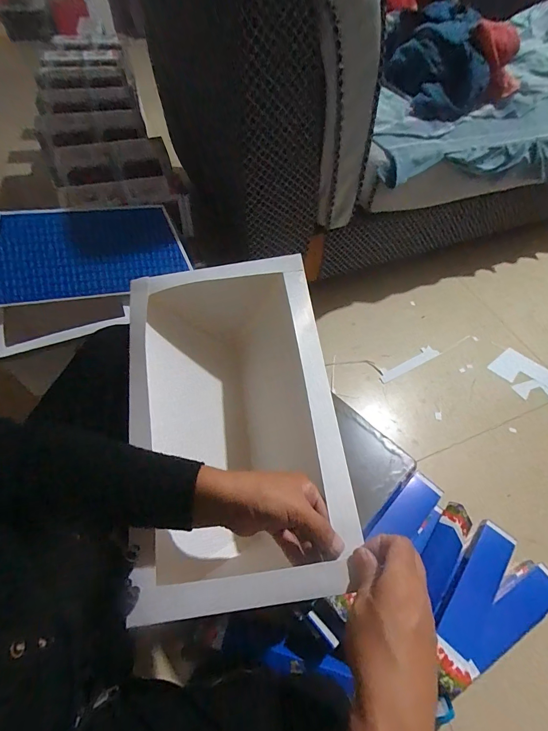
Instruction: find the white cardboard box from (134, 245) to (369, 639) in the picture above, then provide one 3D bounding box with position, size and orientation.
[{"bbox_3d":[-0.053,0.070,0.450,0.236,0.157,0.398,-8,64,-8],"label":"white cardboard box"}]

